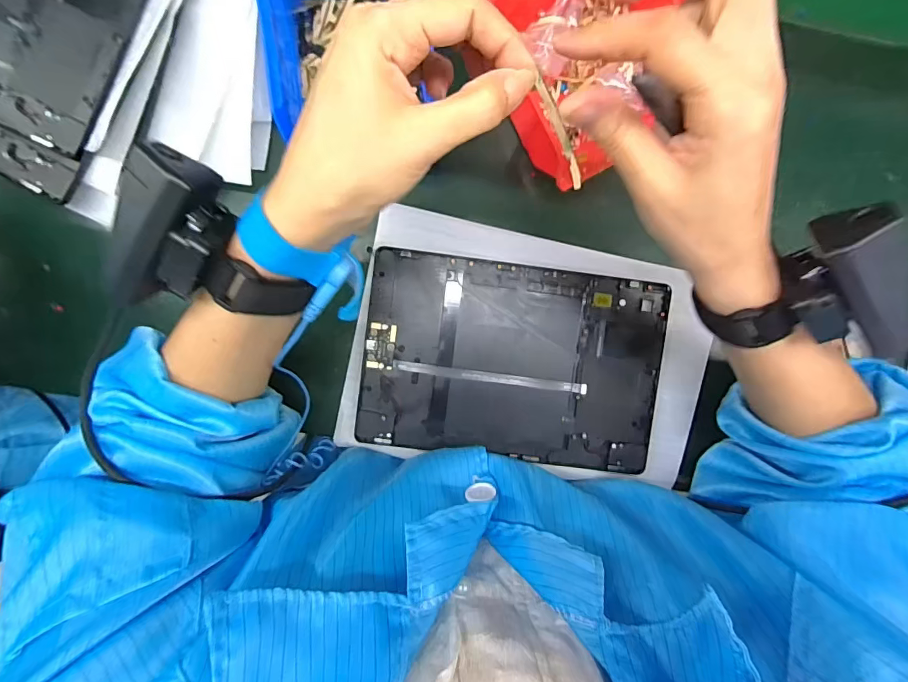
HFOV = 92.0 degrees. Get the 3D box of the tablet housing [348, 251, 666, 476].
[{"bbox_3d":[0.047,0.017,0.352,0.234,0.010,0.153,7,91,-3],"label":"tablet housing"}]

